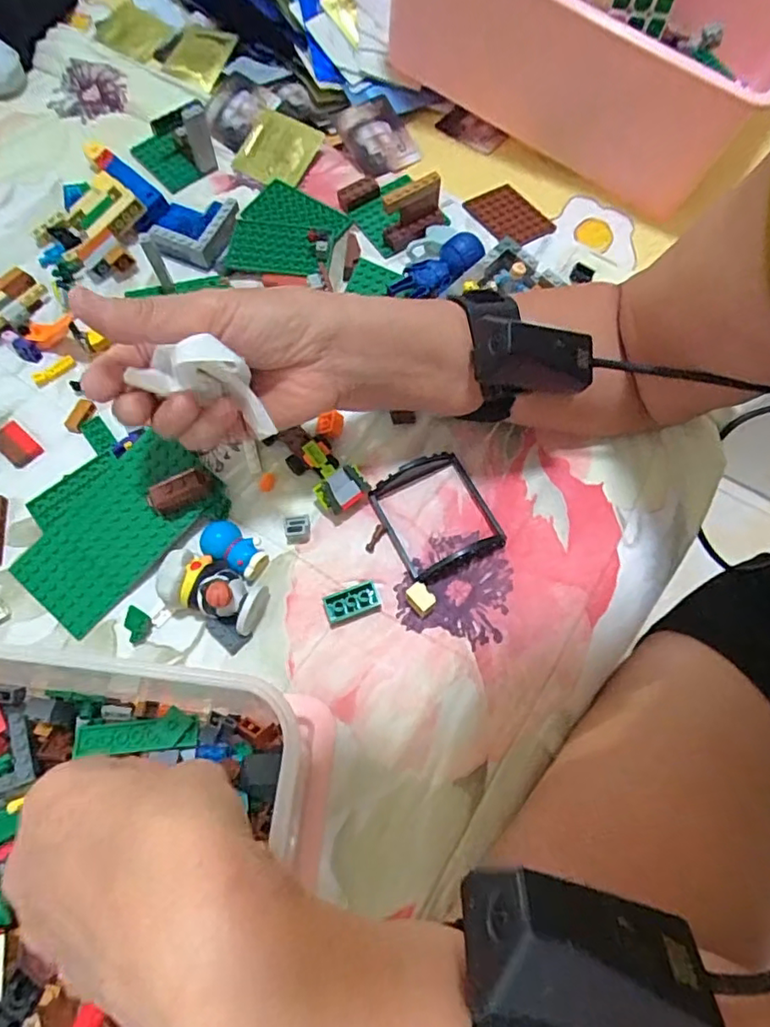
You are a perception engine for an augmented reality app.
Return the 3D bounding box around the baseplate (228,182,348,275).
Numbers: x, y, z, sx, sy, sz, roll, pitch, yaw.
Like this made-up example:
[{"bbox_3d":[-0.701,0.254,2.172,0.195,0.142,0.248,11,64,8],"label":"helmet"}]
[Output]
[{"bbox_3d":[-0.078,-0.226,0.460,0.082,0.011,0.090,18,71,8],"label":"baseplate"}]

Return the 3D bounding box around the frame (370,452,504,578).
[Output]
[{"bbox_3d":[0.034,-0.001,0.358,0.065,0.025,0.073,-26,69,-11],"label":"frame"}]

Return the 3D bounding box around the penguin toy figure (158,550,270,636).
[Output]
[{"bbox_3d":[-0.099,0.045,0.336,0.060,0.037,0.034,18,67,8],"label":"penguin toy figure"}]

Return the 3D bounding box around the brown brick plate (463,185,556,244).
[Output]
[{"bbox_3d":[0.100,-0.241,0.466,0.047,0.004,0.064,-31,70,-13],"label":"brown brick plate"}]

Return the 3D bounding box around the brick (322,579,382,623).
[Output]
[{"bbox_3d":[-0.020,0.053,0.346,0.033,0.008,0.018,-20,68,-9],"label":"brick"}]

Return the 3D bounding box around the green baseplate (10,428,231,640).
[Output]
[{"bbox_3d":[-0.173,0.003,0.365,0.087,0.010,0.123,44,83,10],"label":"green baseplate"}]

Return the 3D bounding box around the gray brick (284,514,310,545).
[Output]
[{"bbox_3d":[-0.055,0.010,0.364,0.016,0.010,0.015,-9,66,-4],"label":"gray brick"}]

